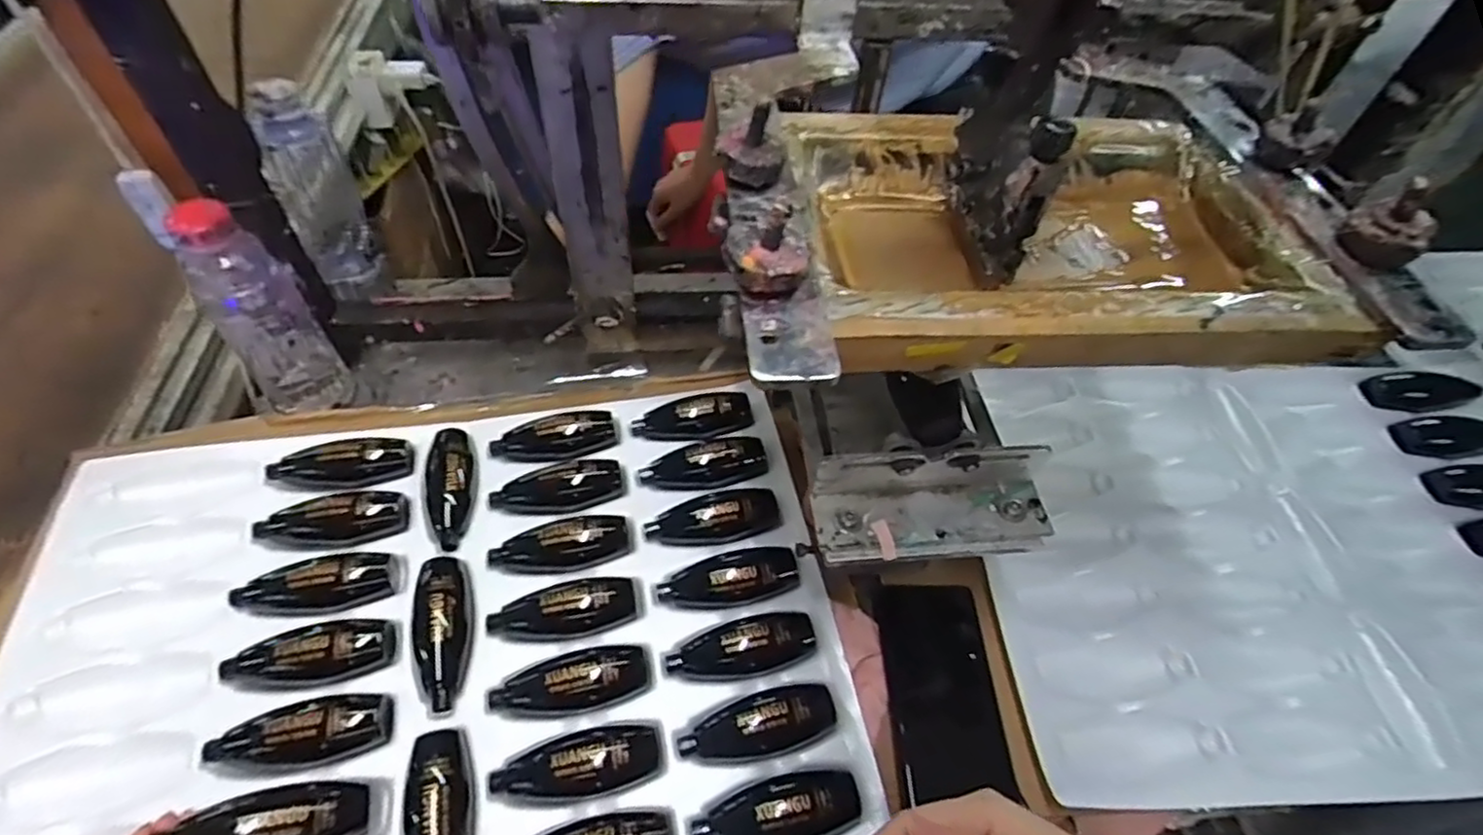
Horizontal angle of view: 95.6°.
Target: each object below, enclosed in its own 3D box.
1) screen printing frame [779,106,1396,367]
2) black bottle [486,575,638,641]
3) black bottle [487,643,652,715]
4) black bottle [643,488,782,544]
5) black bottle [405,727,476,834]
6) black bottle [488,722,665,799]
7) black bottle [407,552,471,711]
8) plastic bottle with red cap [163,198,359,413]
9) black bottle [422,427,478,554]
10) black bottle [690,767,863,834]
[{"bbox_3d":[0.141,-0.087,0.324,0.231,0.030,0.172,-2,53,-6],"label":"screen printing frame"},{"bbox_3d":[-0.123,0.129,0.464,0.099,0.025,0.039,-9,54,-12],"label":"black bottle"},{"bbox_3d":[-0.113,0.169,0.439,0.101,0.022,0.037,-9,54,-11],"label":"black bottle"},{"bbox_3d":[-0.022,0.074,0.513,0.101,0.026,0.037,-5,54,-8],"label":"black bottle"},{"bbox_3d":[-0.176,0.234,0.388,0.037,0.018,0.100,-8,54,-10],"label":"black bottle"},{"bbox_3d":[-0.101,0.213,0.413,0.102,0.025,0.039,-8,54,-11],"label":"black bottle"},{"bbox_3d":[-0.205,0.141,0.451,0.037,0.021,0.101,-6,54,-9],"label":"black bottle"},{"bbox_3d":[-0.371,-0.075,0.524,0.067,0.187,0.057,-31,62,-25],"label":"plastic bottle with red cap"},{"bbox_3d":[-0.226,0.051,0.516,0.036,0.022,0.104,-8,54,-11],"label":"black bottle"},{"bbox_3d":[0.021,0.236,0.406,0.099,0.030,0.039,-13,54,2],"label":"black bottle"}]

